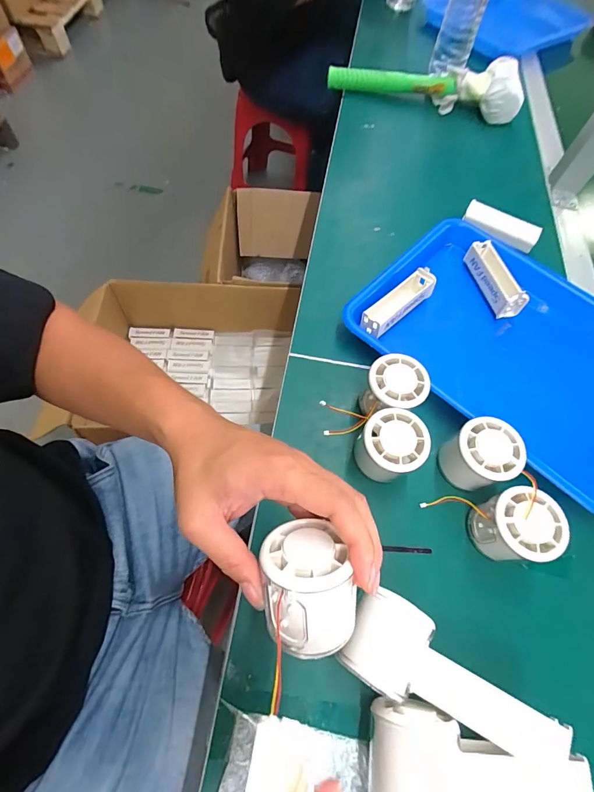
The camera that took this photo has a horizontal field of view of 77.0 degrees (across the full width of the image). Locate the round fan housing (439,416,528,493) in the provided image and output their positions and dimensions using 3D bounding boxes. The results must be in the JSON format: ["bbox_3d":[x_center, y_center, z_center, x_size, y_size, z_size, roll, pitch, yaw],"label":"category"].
[{"bbox_3d":[0.172,0.056,0.349,0.056,0.051,0.054,2,63,-4],"label":"round fan housing"}]

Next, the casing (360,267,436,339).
[{"bbox_3d":[0.118,-0.108,0.435,0.104,0.025,0.029,-38,72,-21],"label":"casing"}]

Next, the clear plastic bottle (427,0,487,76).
[{"bbox_3d":[0.276,-0.640,0.606,0.063,0.219,0.067,18,63,4],"label":"clear plastic bottle"}]

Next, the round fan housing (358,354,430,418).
[{"bbox_3d":[0.095,-0.001,0.376,0.055,0.059,0.060,2,63,-4],"label":"round fan housing"}]

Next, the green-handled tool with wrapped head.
[{"bbox_3d":[0.218,-0.544,0.647,0.325,0.065,0.095,15,63,2],"label":"green-handled tool with wrapped head"}]

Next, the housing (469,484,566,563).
[{"bbox_3d":[0.188,0.113,0.324,0.060,0.057,0.055,2,63,-4],"label":"housing"}]

